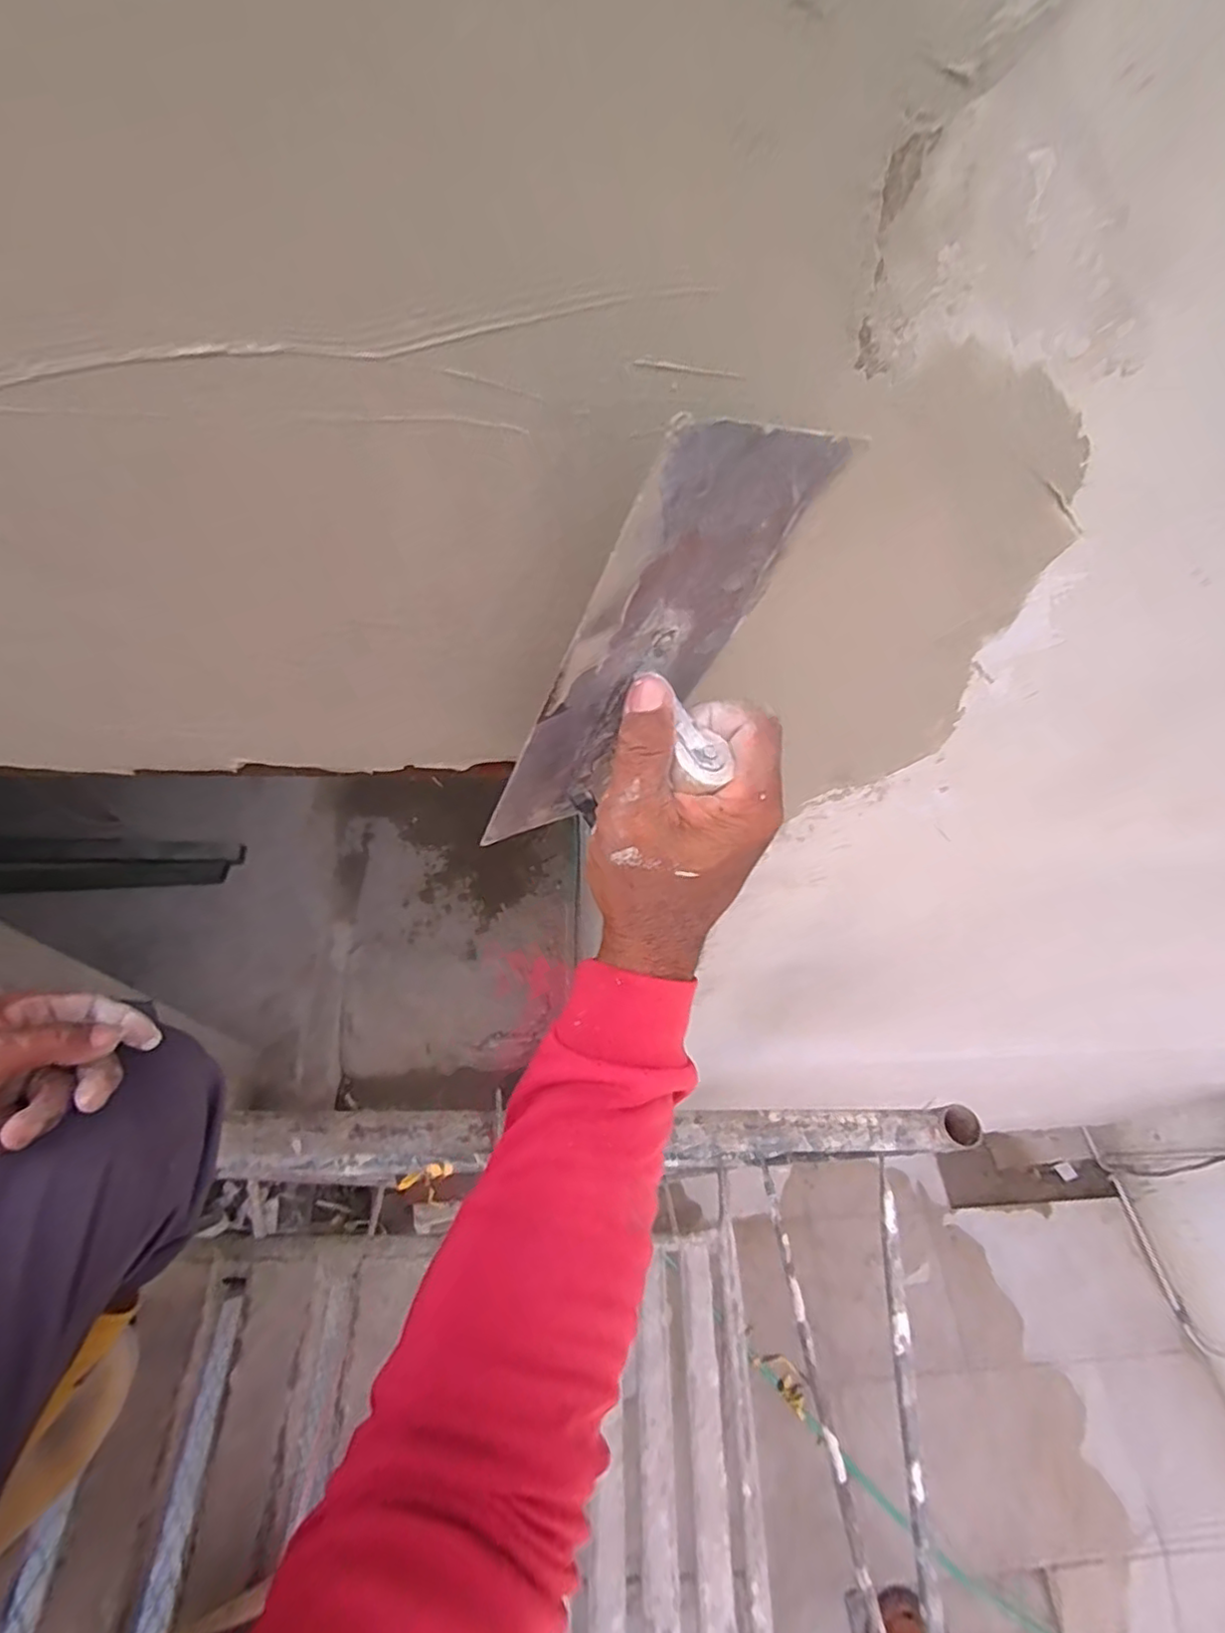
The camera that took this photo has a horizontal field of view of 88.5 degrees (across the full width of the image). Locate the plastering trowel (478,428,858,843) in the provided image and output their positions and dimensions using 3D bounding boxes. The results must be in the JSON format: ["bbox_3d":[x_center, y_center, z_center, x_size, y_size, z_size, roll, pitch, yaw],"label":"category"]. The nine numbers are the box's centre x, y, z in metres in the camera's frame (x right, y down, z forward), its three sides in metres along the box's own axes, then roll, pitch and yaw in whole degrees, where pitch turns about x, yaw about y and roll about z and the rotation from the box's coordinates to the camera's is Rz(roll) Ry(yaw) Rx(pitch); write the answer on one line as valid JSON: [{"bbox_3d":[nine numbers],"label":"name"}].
[{"bbox_3d":[0.013,-0.044,0.286,0.093,0.245,0.072,3,55,-28],"label":"plastering trowel"}]

